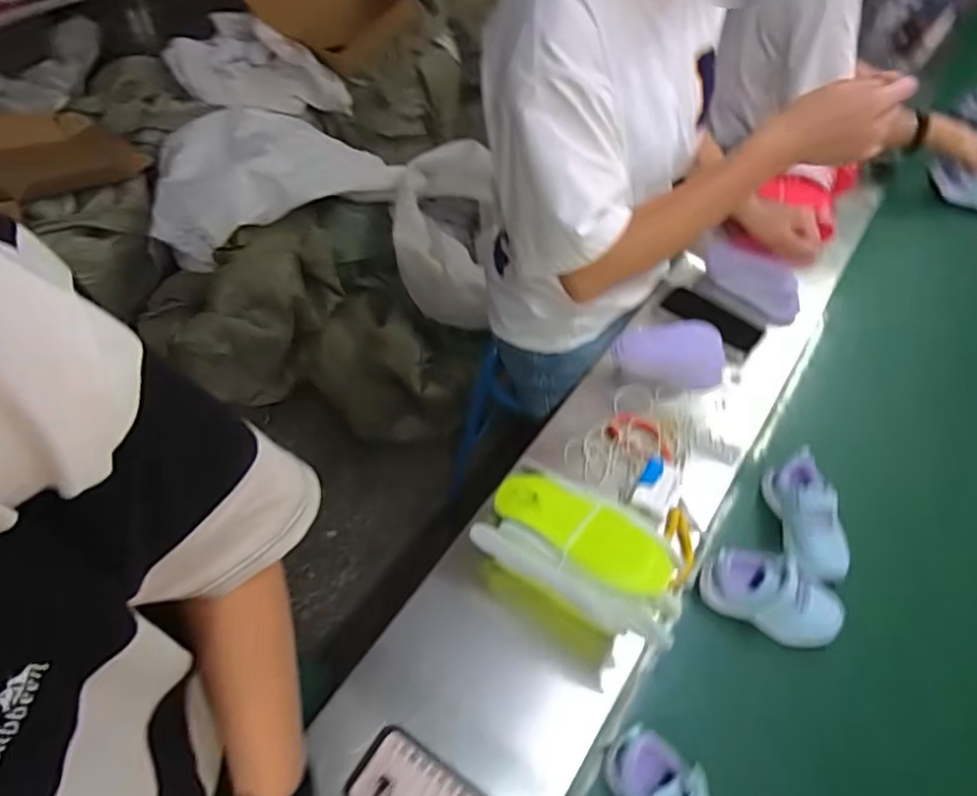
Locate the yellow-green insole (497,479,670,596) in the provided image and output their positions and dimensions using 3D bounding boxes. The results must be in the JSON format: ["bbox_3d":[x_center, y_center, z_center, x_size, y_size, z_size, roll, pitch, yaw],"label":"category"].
[{"bbox_3d":[0.088,0.130,0.600,0.178,0.025,0.069,27,56,17],"label":"yellow-green insole"}]

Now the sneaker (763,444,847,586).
[{"bbox_3d":[0.400,0.148,0.769,0.061,0.061,0.157,-4,53,-6],"label":"sneaker"}]

